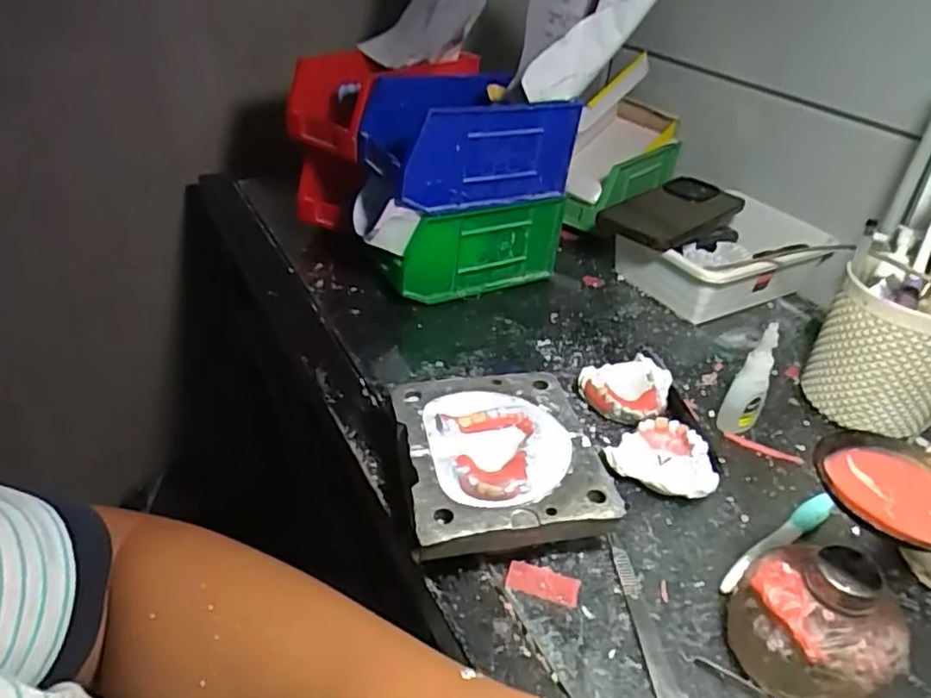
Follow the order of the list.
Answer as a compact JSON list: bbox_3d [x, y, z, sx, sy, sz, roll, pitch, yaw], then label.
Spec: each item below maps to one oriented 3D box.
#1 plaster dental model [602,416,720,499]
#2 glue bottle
[{"bbox_3d":[0.134,0.073,0.432,0.067,0.028,0.057,25,41,26],"label":"plaster dental model"},{"bbox_3d":[0.202,0.025,0.459,0.023,0.088,0.022,29,43,29],"label":"glue bottle"}]

